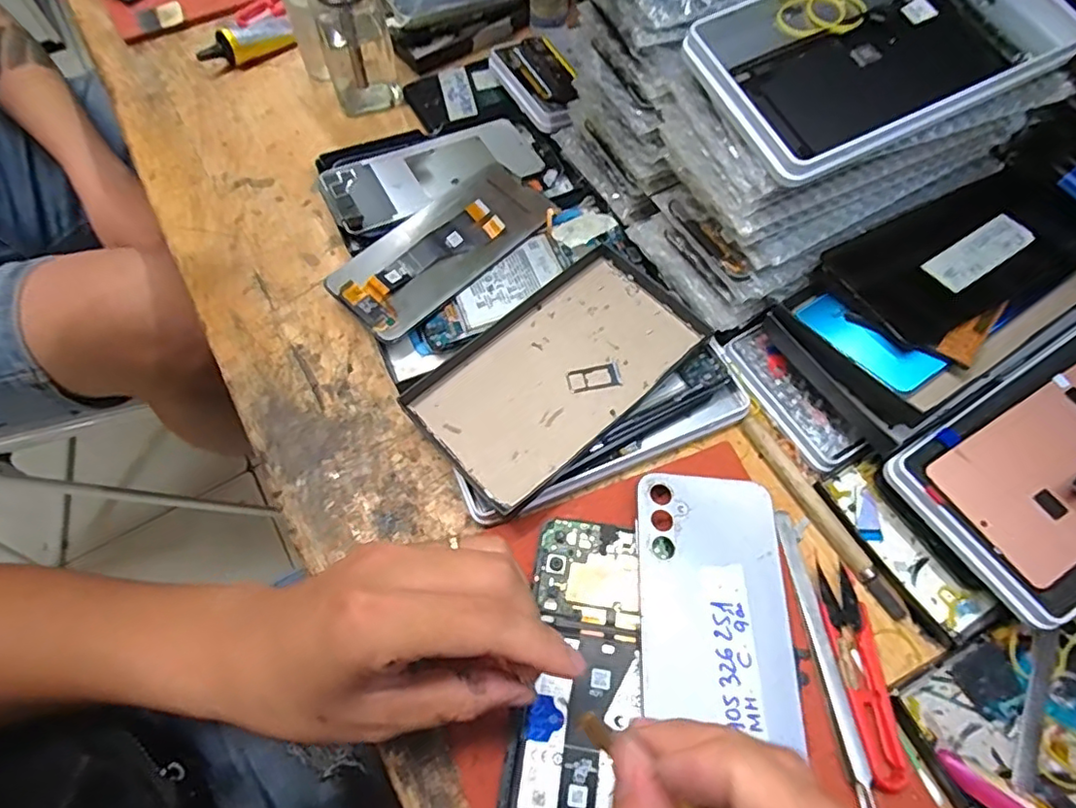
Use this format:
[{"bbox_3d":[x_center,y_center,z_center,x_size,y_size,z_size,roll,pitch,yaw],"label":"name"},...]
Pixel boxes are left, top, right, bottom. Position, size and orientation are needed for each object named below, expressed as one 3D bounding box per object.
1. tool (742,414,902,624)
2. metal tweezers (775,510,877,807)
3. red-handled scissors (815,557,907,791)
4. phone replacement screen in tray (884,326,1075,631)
[{"bbox_3d":[0.159,0.061,0.335,0.011,0.009,0.129,-27,66,-12],"label":"tool"},{"bbox_3d":[0.143,0.129,0.298,0.012,0.016,0.151,-4,64,-1],"label":"metal tweezers"},{"bbox_3d":[0.160,0.130,0.293,0.025,0.007,0.102,0,64,1],"label":"red-handled scissors"},{"bbox_3d":[0.288,0.025,0.312,0.182,0.012,0.100,-31,68,-11],"label":"phone replacement screen in tray"}]

